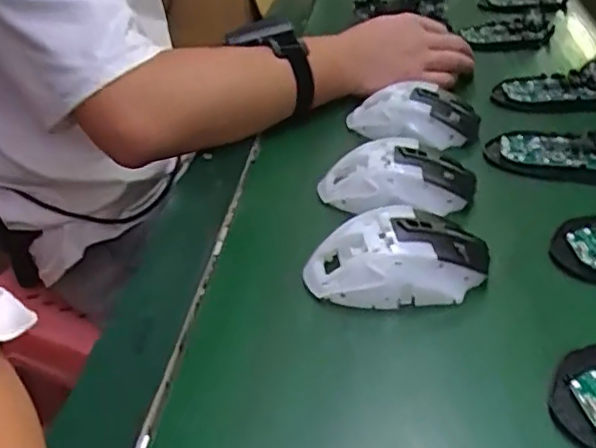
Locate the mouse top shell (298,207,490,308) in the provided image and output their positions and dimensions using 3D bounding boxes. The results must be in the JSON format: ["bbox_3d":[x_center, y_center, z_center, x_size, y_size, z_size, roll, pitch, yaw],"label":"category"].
[{"bbox_3d":[0.060,0.018,0.390,0.114,0.033,0.062,-10,36,-5],"label":"mouse top shell"}]

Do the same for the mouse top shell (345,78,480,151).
[{"bbox_3d":[0.098,-0.096,0.541,0.110,0.032,0.057,-1,36,8],"label":"mouse top shell"}]

